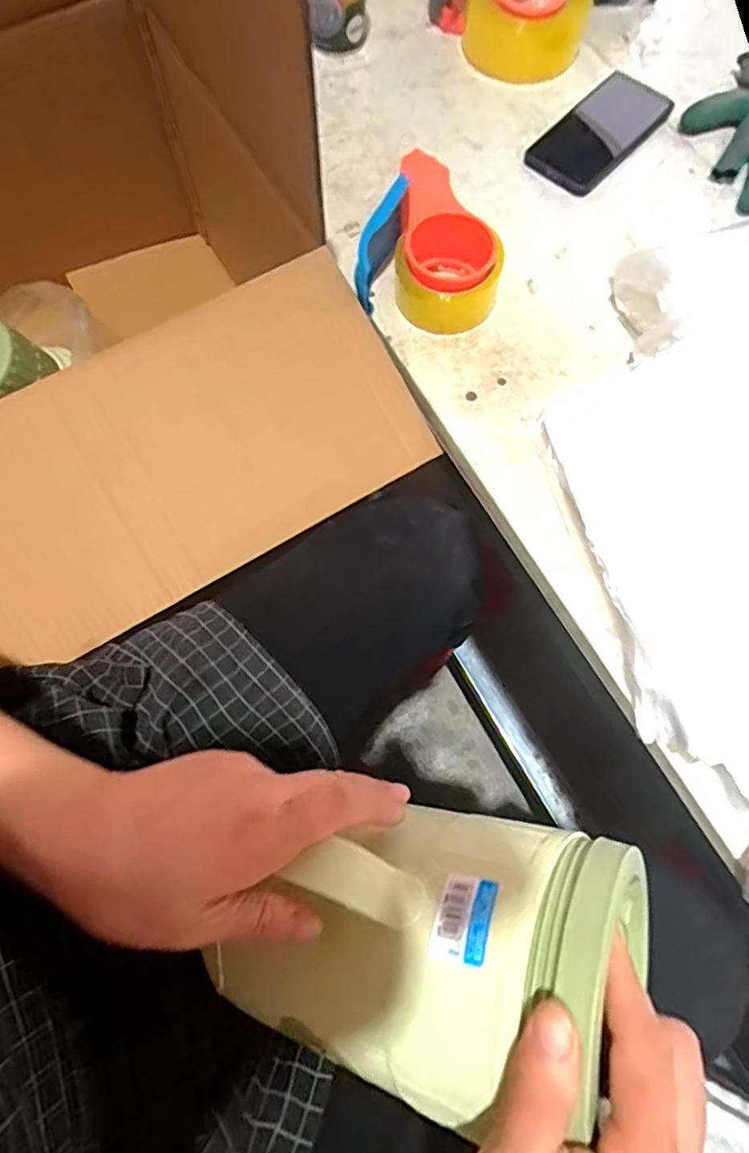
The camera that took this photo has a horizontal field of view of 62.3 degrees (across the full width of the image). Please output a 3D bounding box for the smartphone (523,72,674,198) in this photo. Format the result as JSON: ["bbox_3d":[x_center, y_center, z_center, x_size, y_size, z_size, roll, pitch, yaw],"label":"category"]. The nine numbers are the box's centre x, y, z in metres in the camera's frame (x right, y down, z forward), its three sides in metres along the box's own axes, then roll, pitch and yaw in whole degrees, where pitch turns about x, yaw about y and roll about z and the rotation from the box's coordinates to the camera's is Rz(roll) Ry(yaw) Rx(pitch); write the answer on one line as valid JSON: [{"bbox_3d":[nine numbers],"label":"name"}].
[{"bbox_3d":[0.237,-0.467,0.648,0.080,0.007,0.162,43,76,13],"label":"smartphone"}]

